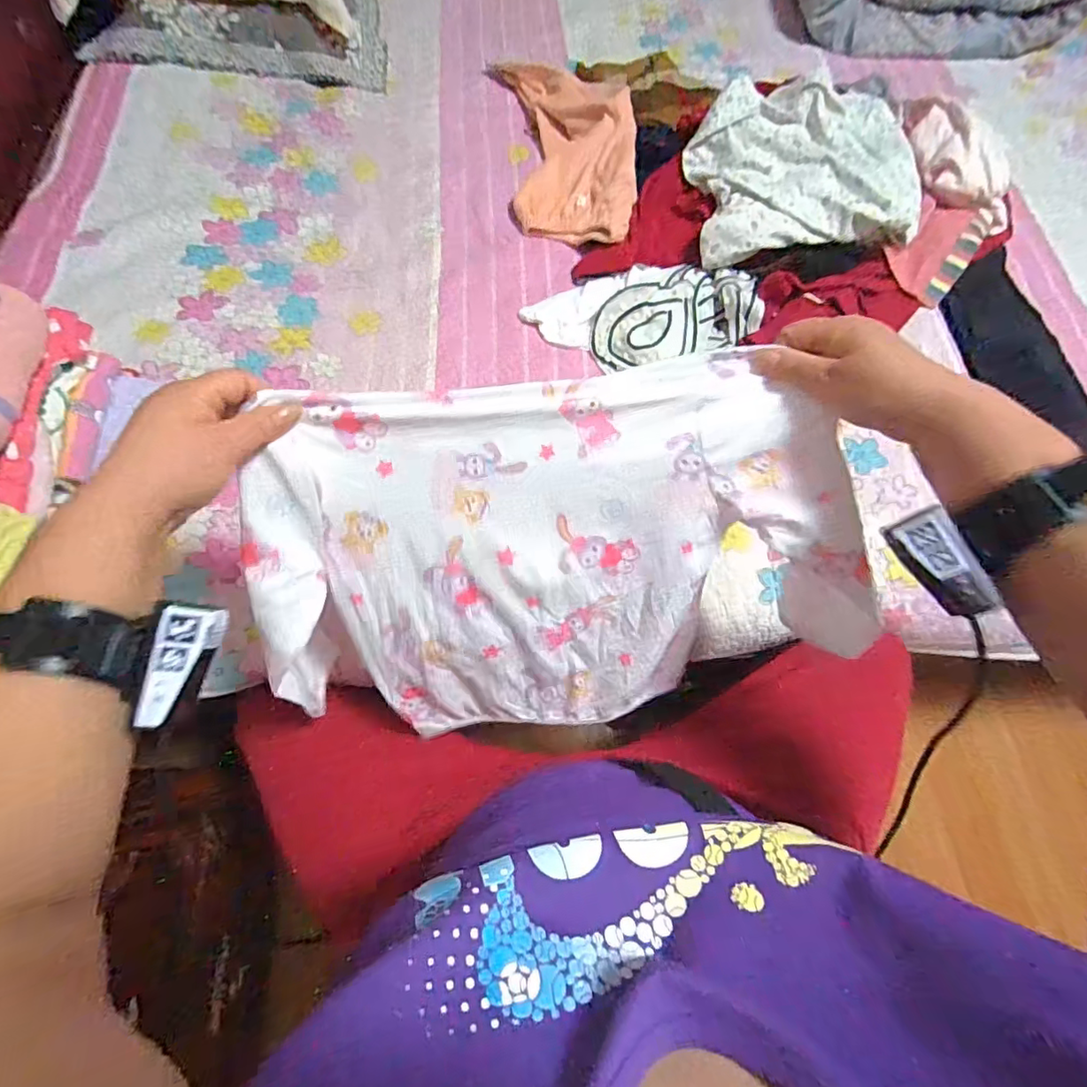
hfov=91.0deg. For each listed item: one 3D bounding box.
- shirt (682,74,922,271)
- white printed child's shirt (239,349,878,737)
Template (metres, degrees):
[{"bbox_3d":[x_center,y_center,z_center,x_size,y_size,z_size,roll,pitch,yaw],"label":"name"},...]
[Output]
[{"bbox_3d":[0.373,-0.530,0.781,0.309,0.129,0.219,-1,67,-4],"label":"shirt"},{"bbox_3d":[0.031,0.035,0.462,0.518,0.346,0.085,-5,30,-2],"label":"white printed child's shirt"}]

